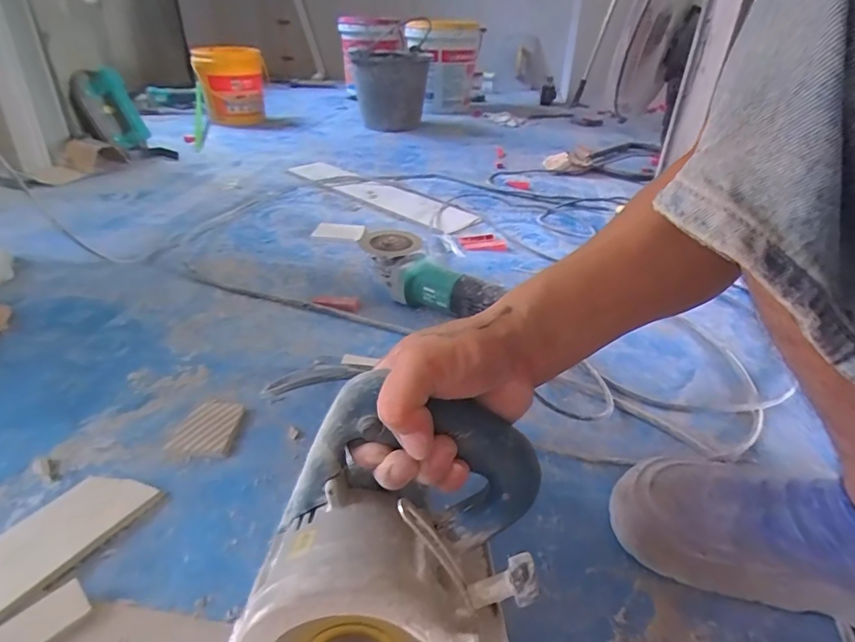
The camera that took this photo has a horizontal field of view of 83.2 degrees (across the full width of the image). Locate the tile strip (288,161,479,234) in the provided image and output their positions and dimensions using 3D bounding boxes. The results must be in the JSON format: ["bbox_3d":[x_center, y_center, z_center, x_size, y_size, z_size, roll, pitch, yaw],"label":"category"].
[{"bbox_3d":[-0.119,-0.321,1.179,0.567,0.013,0.151,28,42,33],"label":"tile strip"}]

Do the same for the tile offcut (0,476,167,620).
[{"bbox_3d":[-0.321,0.186,0.404,0.077,0.011,0.158,20,38,25],"label":"tile offcut"}]

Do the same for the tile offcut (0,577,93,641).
[{"bbox_3d":[-0.278,0.219,0.348,0.053,0.013,0.033,-28,44,-36],"label":"tile offcut"}]

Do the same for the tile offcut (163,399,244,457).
[{"bbox_3d":[-0.235,0.114,0.523,0.065,0.007,0.071,5,34,5],"label":"tile offcut"}]

